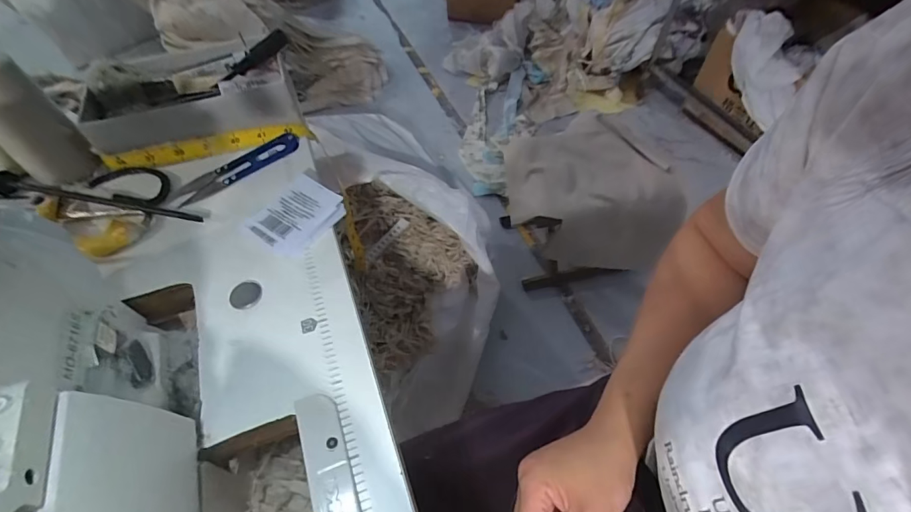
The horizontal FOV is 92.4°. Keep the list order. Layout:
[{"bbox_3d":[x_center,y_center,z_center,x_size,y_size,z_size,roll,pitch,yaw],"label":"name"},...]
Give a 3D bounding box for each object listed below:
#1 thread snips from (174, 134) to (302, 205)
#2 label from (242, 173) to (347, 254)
[{"bbox_3d":[-0.200,-0.082,0.405,0.115,0.011,0.022,-34,61,-19],"label":"thread snips"},{"bbox_3d":[-0.131,-0.032,0.360,0.050,0.018,0.067,32,63,21],"label":"label"}]

